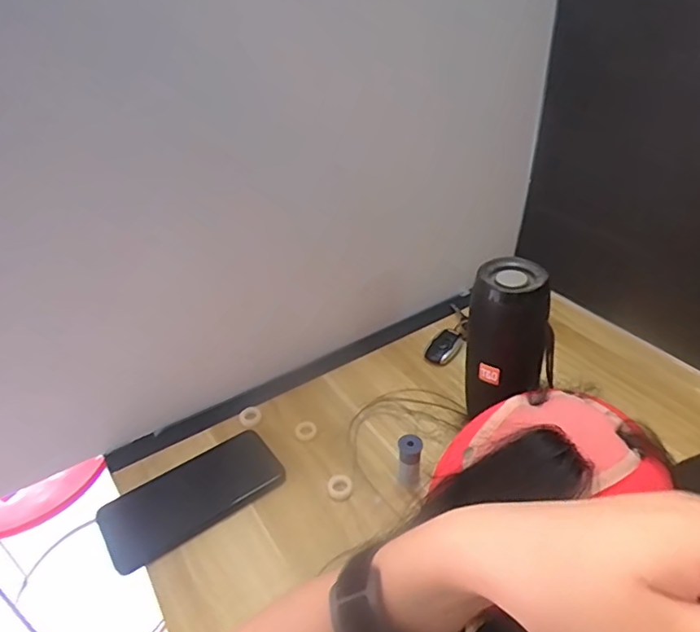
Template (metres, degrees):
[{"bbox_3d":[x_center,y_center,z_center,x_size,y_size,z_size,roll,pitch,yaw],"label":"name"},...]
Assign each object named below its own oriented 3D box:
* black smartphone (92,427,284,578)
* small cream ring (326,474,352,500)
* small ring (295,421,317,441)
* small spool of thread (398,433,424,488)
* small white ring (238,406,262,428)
[{"bbox_3d":[-0.146,0.167,0.488,0.160,0.010,0.076,-25,41,-27],"label":"black smartphone"},{"bbox_3d":[-0.010,0.160,0.490,0.023,0.005,0.025,-2,36,1],"label":"small cream ring"},{"bbox_3d":[-0.046,0.119,0.545,0.021,0.005,0.024,19,41,27],"label":"small ring"},{"bbox_3d":[0.055,0.134,0.480,0.021,0.052,0.023,-2,36,1],"label":"small spool of thread"},{"bbox_3d":[-0.108,0.109,0.566,0.024,0.004,0.026,-2,36,1],"label":"small white ring"}]

